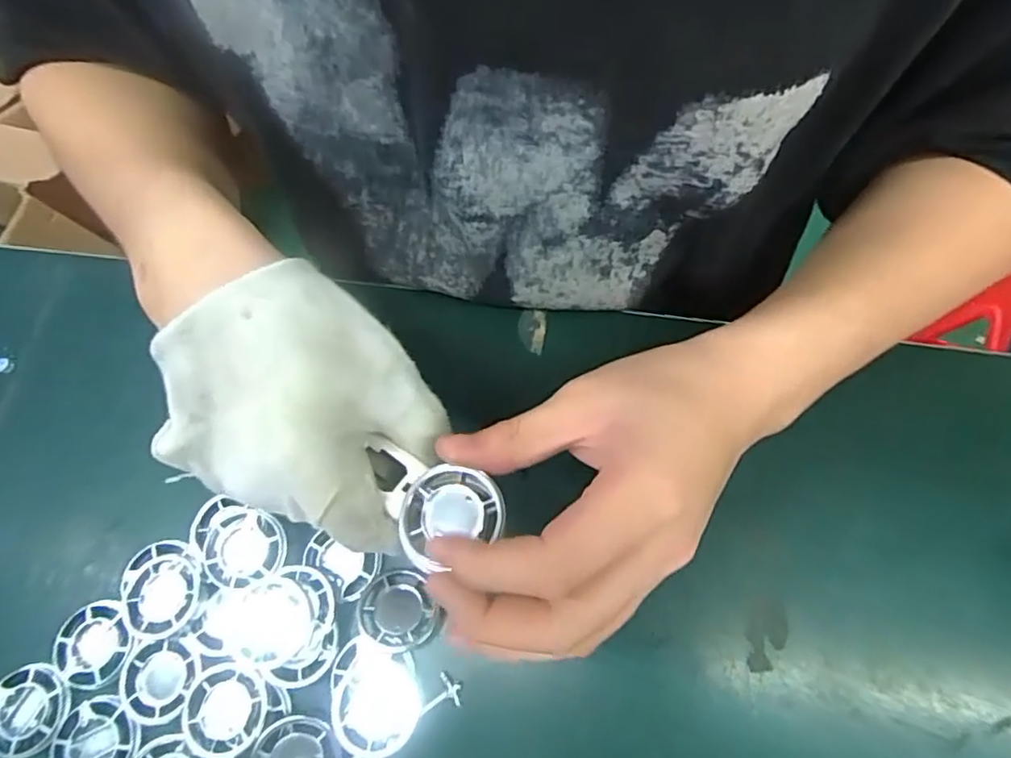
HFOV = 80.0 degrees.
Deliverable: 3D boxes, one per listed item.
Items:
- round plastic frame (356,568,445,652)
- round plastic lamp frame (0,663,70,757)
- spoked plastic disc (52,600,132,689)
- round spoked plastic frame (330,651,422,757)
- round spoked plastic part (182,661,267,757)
[{"bbox_3d":[-0.053,0.112,0.292,0.036,0.005,0.037,-19,71,-4],"label":"round plastic frame"},{"bbox_3d":[-0.230,0.159,0.289,0.040,0.008,0.039,-12,70,-1],"label":"round plastic lamp frame"},{"bbox_3d":[-0.202,0.130,0.294,0.039,0.006,0.037,-1,70,3],"label":"spoked plastic disc"},{"bbox_3d":[-0.059,0.148,0.275,0.037,0.007,0.041,-8,70,0],"label":"round spoked plastic frame"},{"bbox_3d":[-0.129,0.152,0.276,0.038,0.010,0.039,-1,70,3],"label":"round spoked plastic part"}]

